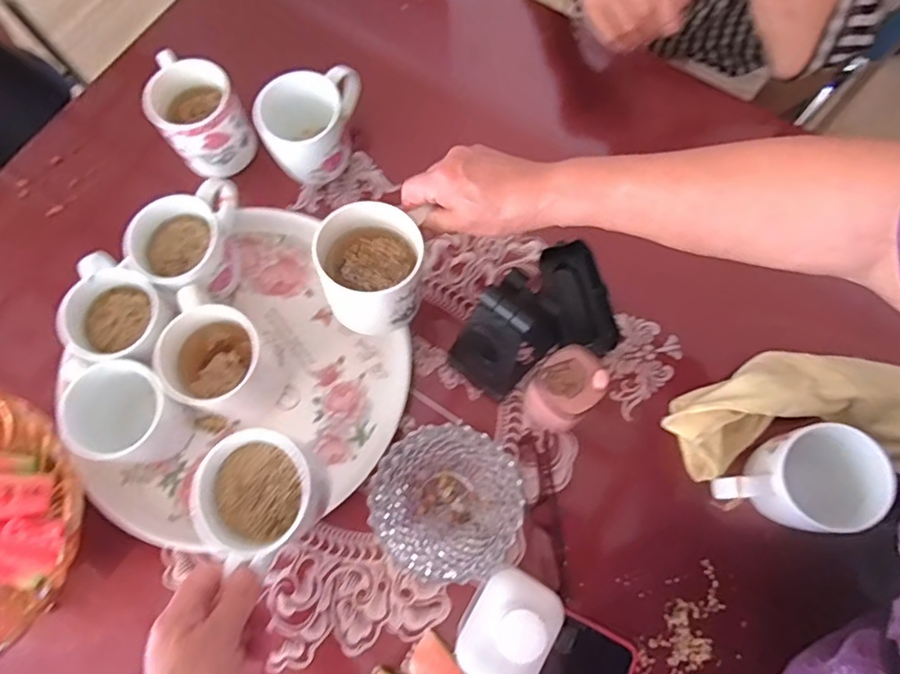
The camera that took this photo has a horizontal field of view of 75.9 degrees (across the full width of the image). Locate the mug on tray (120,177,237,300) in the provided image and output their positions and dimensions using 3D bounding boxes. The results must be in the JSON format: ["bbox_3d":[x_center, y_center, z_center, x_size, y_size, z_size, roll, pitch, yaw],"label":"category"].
[{"bbox_3d":[-0.223,-0.079,0.535,0.111,0.083,0.090,-41,76,-11],"label":"mug on tray"}]

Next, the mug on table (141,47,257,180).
[{"bbox_3d":[-0.251,-0.227,0.580,0.082,0.080,0.104,-27,74,-7],"label":"mug on table"}]

